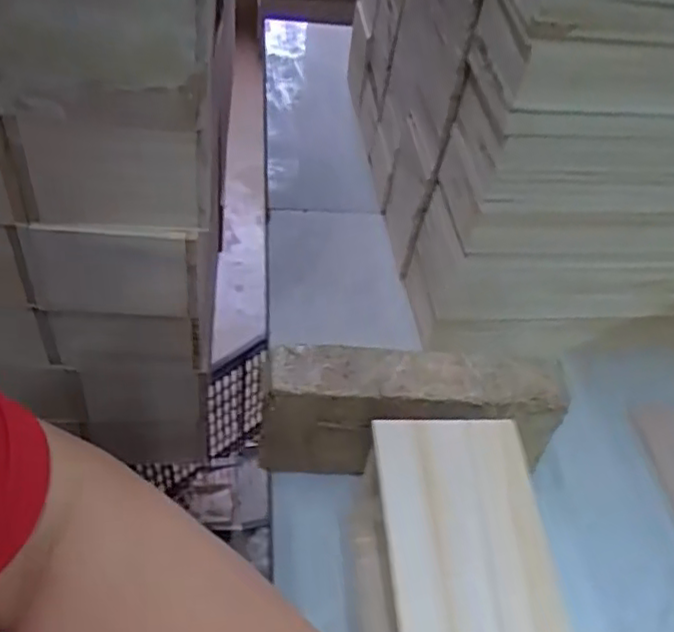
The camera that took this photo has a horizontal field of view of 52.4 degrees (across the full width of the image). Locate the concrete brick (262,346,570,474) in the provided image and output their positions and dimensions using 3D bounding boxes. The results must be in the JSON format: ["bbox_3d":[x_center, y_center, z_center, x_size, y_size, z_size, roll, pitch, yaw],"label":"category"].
[{"bbox_3d":[0.053,0.072,0.495,0.205,0.095,0.051,-1,49,-7],"label":"concrete brick"}]

